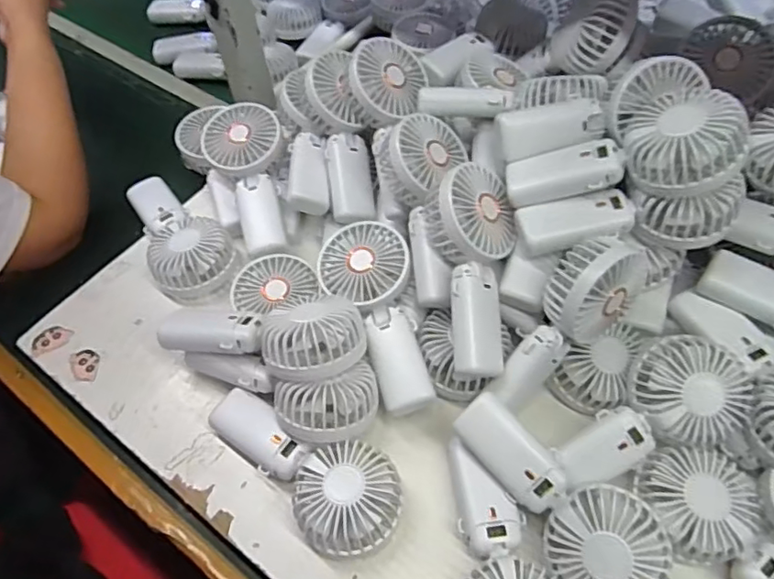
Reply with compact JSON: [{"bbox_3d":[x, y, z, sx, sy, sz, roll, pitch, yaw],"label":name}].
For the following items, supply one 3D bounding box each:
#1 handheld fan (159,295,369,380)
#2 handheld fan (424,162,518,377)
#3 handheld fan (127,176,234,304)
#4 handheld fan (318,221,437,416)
[{"bbox_3d":[-0.107,0.031,0.484,0.183,0.053,0.082,14,57,11],"label":"handheld fan"},{"bbox_3d":[0.073,-0.018,0.474,0.077,0.049,0.179,-1,80,2],"label":"handheld fan"},{"bbox_3d":[-0.231,-0.064,0.610,0.087,0.047,0.190,-32,60,-19],"label":"handheld fan"},{"bbox_3d":[-0.013,0.018,0.506,0.081,0.038,0.182,-10,56,-5],"label":"handheld fan"}]

